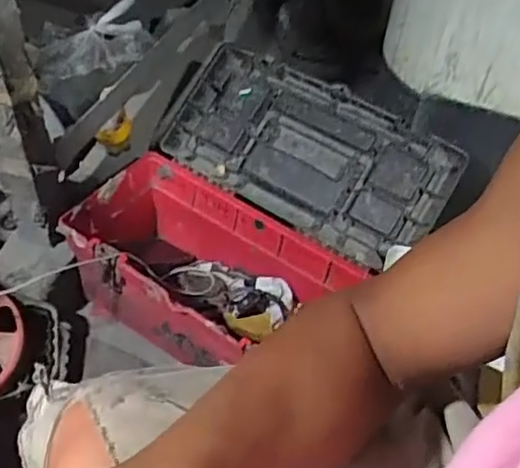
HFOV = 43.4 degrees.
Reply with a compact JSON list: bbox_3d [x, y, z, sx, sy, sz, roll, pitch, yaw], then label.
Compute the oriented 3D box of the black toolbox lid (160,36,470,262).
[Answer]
[{"bbox_3d":[0.057,-0.127,0.977,0.425,0.039,0.212,31,86,22],"label":"black toolbox lid"}]

